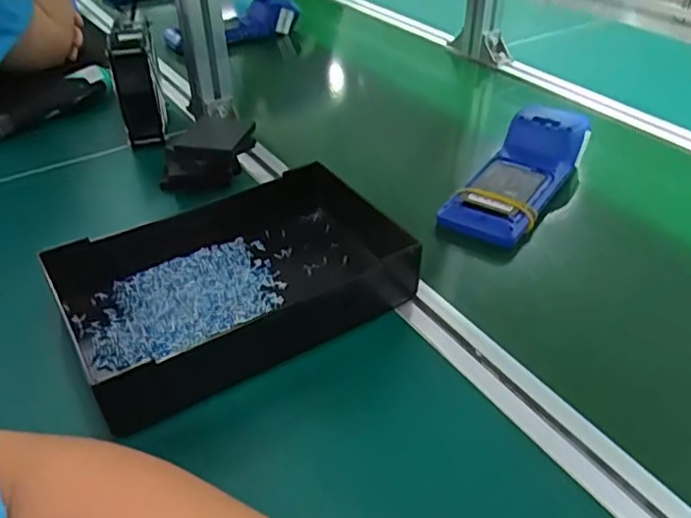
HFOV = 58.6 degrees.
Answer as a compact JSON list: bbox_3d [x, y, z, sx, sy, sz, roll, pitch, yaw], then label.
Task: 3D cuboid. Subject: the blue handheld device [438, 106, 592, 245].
[{"bbox_3d":[0.186,-0.098,0.644,0.081,0.037,0.235,22,44,27],"label":"blue handheld device"}]

